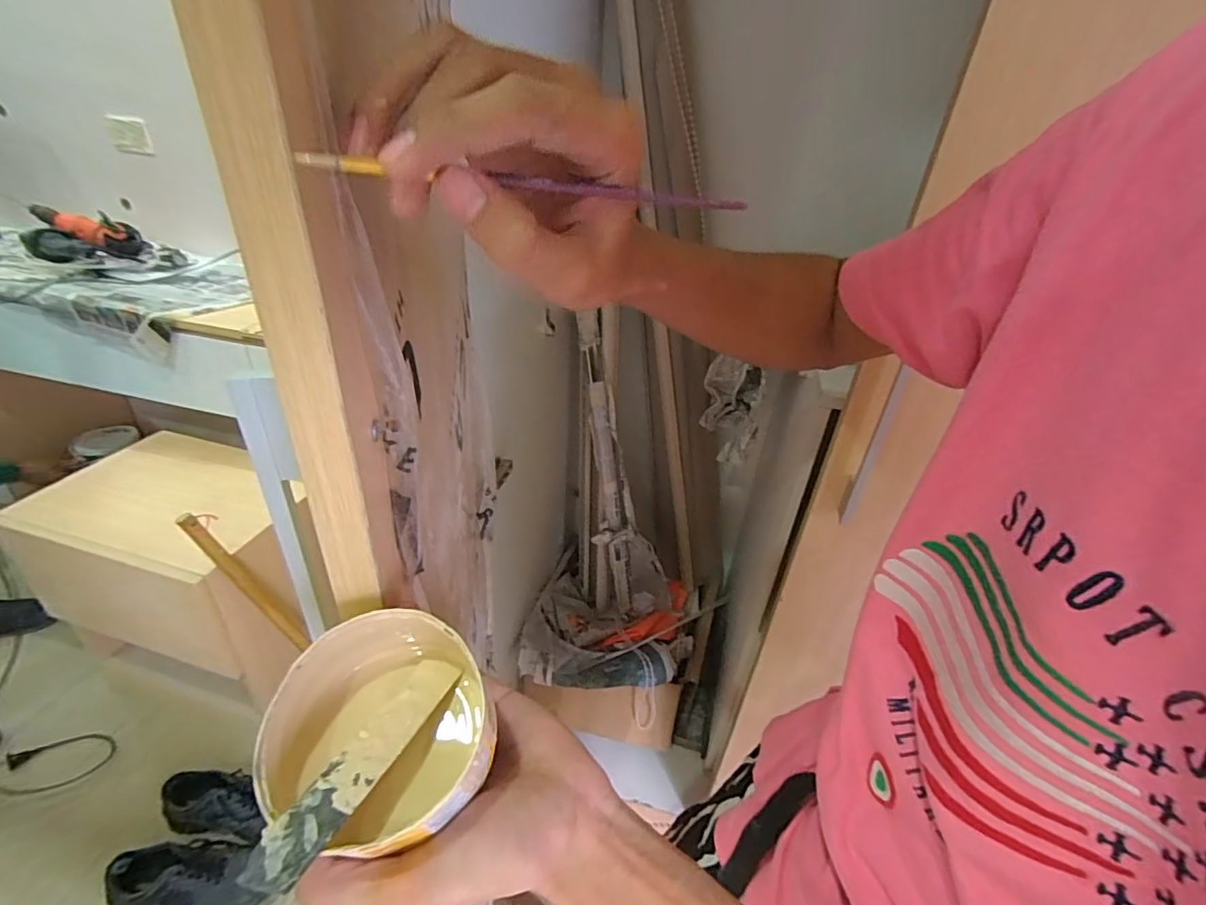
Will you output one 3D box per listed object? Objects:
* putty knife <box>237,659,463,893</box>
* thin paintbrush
[{"bbox_3d":[-0.093,0.119,0.216,0.020,0.004,0.101,15,26,15],"label":"putty knife"},{"bbox_3d":[-0.014,-0.092,0.190,0.162,0.005,0.004,-8,35,-27],"label":"thin paintbrush"}]

